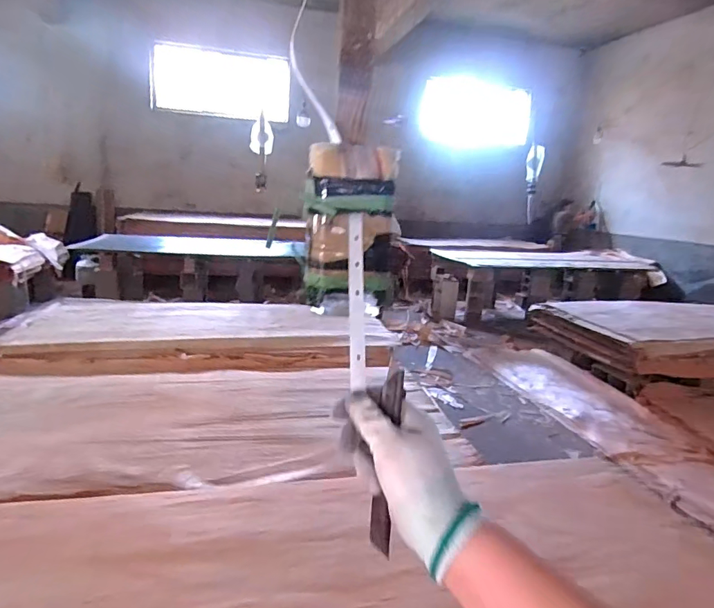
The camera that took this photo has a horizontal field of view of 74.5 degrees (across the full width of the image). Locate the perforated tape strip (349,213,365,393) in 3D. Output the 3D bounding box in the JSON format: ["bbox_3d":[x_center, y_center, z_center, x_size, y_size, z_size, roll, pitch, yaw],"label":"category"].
[{"bbox_3d":[0.000,-0.009,0.443,0.014,0.189,0.008,2,-30,-4],"label":"perforated tape strip"}]

